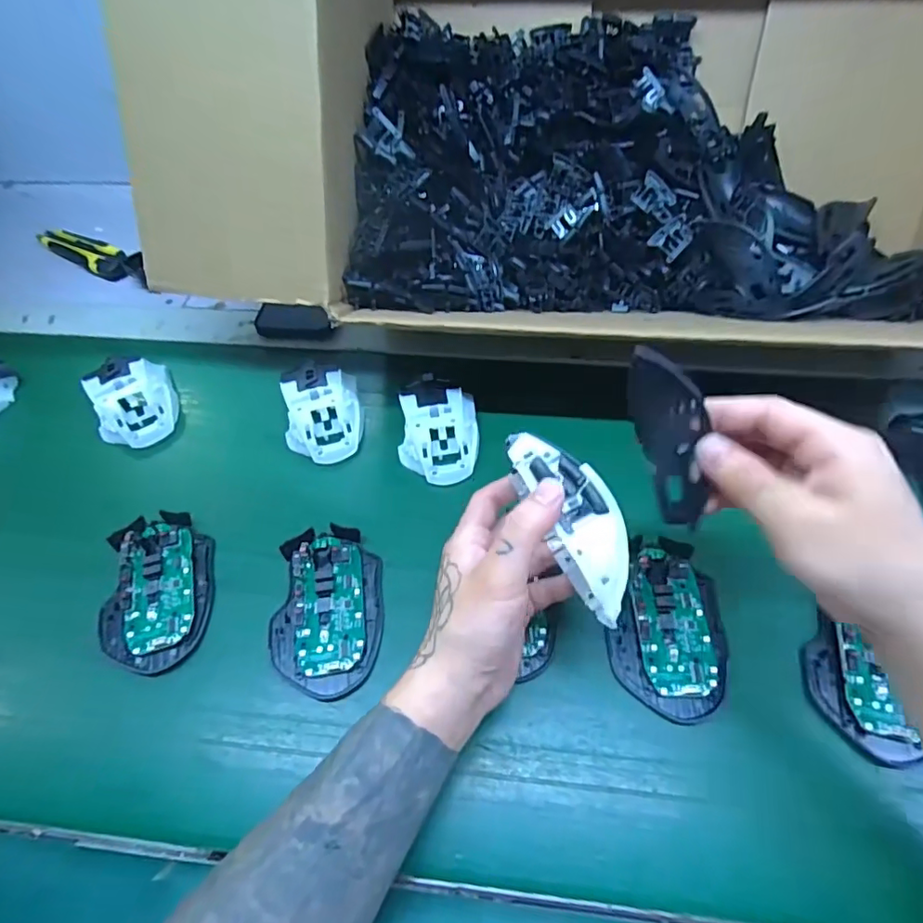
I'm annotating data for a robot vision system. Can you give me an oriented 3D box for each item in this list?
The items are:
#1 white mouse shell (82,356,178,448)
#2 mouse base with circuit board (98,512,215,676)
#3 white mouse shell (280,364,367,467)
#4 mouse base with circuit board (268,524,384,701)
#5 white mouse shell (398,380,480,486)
[{"bbox_3d":[-0.293,-0.054,0.486,0.068,0.041,0.092,-13,56,-9],"label":"white mouse shell"},{"bbox_3d":[-0.216,0.089,0.387,0.068,0.024,0.113,-4,55,-3],"label":"mouse base with circuit board"},{"bbox_3d":[-0.120,-0.045,0.472,0.069,0.039,0.096,-12,56,-8],"label":"white mouse shell"},{"bbox_3d":[-0.092,0.099,0.375,0.071,0.021,0.113,0,55,0],"label":"mouse base with circuit board"},{"bbox_3d":[-0.018,-0.030,0.454,0.064,0.033,0.093,3,55,2],"label":"white mouse shell"}]

